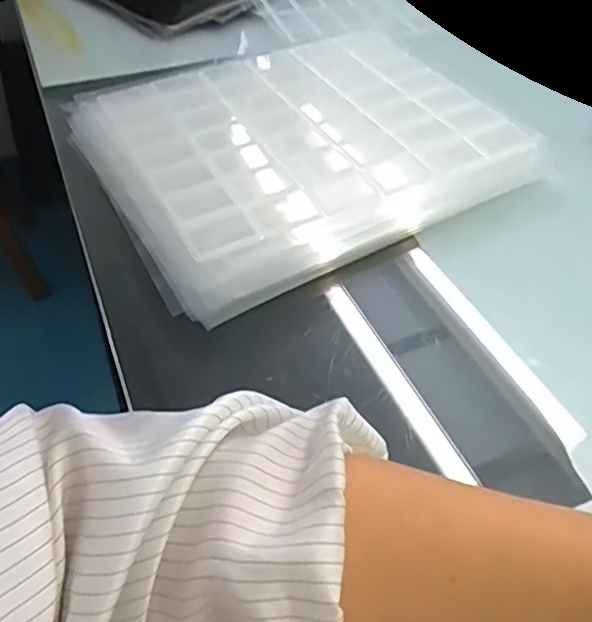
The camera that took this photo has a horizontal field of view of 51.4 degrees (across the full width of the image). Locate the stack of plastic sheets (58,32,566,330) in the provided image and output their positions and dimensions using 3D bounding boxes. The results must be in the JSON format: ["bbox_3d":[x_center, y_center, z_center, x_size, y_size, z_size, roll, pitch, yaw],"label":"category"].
[{"bbox_3d":[0.007,-0.129,0.444,0.290,0.022,0.249,-23,50,-20],"label":"stack of plastic sheets"}]

